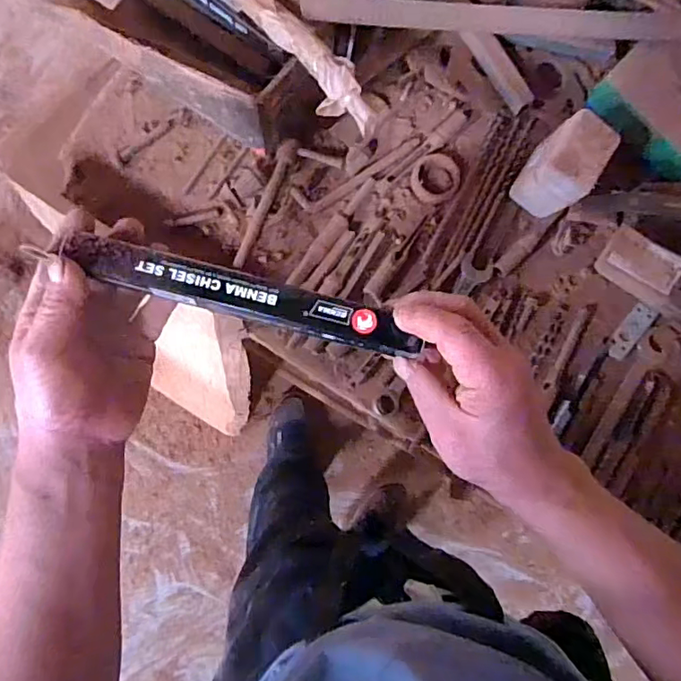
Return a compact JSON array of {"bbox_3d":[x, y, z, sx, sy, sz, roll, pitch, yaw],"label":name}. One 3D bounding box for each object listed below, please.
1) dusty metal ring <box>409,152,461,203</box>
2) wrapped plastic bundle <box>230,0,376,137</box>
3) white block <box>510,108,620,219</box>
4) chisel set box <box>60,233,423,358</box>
[{"bbox_3d":[0.109,-0.185,0.627,0.054,0.009,0.056,0,83,-4],"label":"dusty metal ring"},{"bbox_3d":[-0.047,-0.282,0.522,0.041,0.035,0.248,-34,66,-6],"label":"wrapped plastic bundle"},{"bbox_3d":[0.236,-0.184,0.590,0.069,0.084,0.090,42,82,2],"label":"white block"},{"bbox_3d":[-0.059,-0.027,0.337,0.216,0.015,0.026,15,84,-1],"label":"chisel set box"}]

